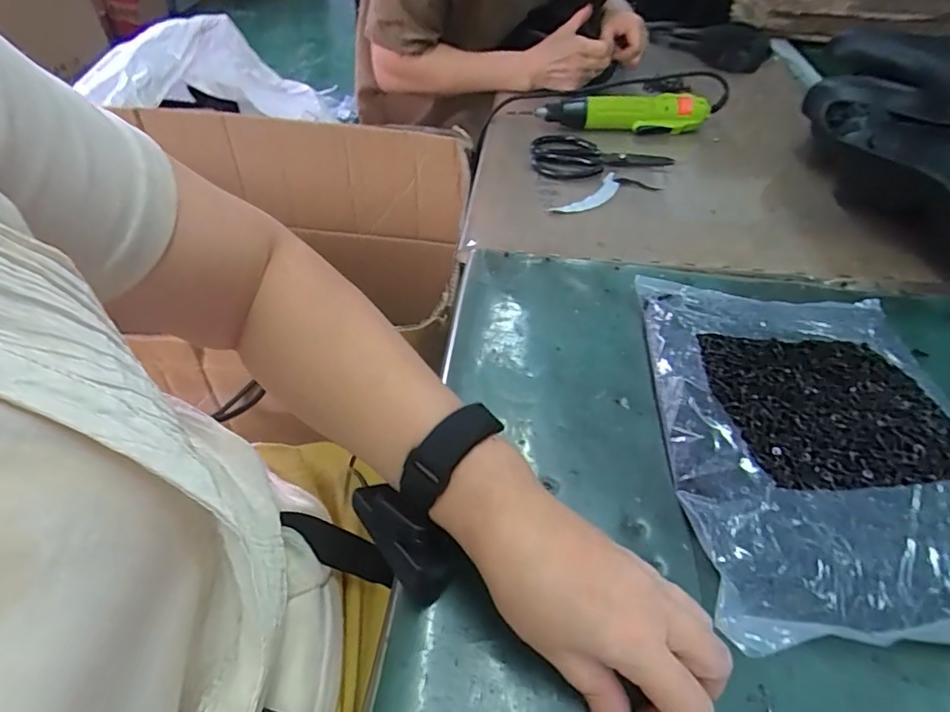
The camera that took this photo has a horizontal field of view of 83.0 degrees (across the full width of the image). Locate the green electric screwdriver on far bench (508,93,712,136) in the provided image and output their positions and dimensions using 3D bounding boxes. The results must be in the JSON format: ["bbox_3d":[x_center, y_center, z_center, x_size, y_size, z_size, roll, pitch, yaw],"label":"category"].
[{"bbox_3d":[0.184,-0.324,0.712,0.254,0.035,0.039,-4,46,-7],"label":"green electric screwdriver on far bench"}]

